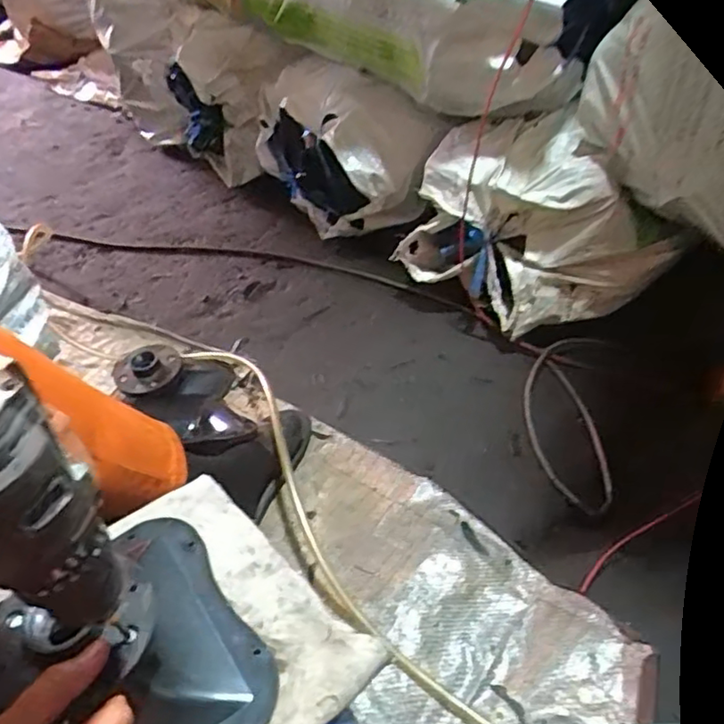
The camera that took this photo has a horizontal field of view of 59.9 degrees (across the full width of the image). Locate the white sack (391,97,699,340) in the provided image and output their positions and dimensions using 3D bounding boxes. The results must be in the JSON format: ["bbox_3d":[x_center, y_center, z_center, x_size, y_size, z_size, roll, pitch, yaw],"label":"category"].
[{"bbox_3d":[0.252,-0.205,0.934,0.357,0.226,0.231,27,53,33],"label":"white sack"}]

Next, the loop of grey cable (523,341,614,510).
[{"bbox_3d":[0.279,0.072,0.857,0.113,0.035,0.302,5,44,15],"label":"loop of grey cable"}]

